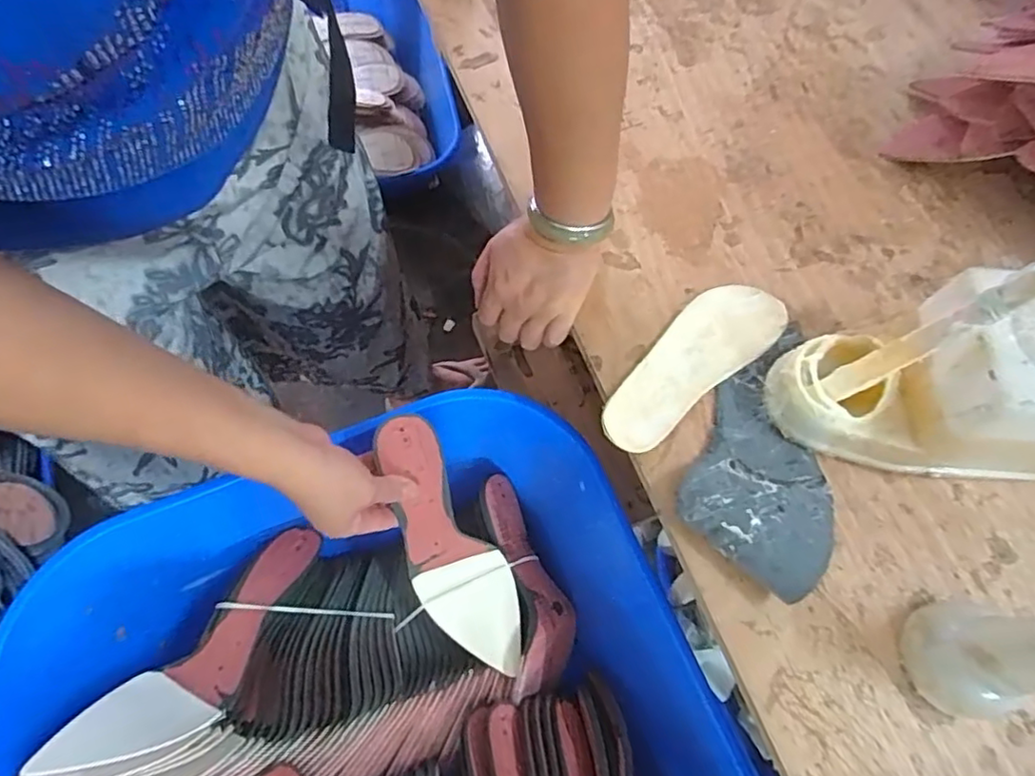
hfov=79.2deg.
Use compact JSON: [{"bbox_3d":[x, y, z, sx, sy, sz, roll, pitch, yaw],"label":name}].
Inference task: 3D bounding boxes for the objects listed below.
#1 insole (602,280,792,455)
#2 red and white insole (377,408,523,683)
[{"bbox_3d":[0.135,-0.023,0.495,0.180,0.010,0.065,-37,72,-17],"label":"insole"},{"bbox_3d":[-0.063,0.138,0.557,0.084,0.063,0.242,-24,107,-12],"label":"red and white insole"}]

